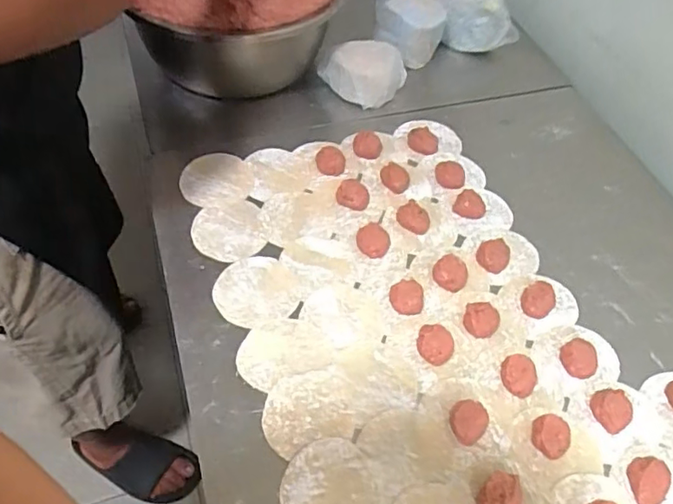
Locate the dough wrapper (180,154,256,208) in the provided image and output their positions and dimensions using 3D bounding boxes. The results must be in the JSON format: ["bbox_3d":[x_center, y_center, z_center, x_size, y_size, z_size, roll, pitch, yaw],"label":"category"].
[{"bbox_3d":[-0.137,-0.082,0.664,0.080,0.005,0.070,-13,63,-16],"label":"dough wrapper"}]

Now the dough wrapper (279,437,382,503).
[{"bbox_3d":[-0.006,0.194,0.473,0.078,0.004,0.077,2,53,-3],"label":"dough wrapper"}]

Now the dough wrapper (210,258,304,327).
[{"bbox_3d":[-0.080,0.039,0.582,0.082,0.006,0.080,2,53,-3],"label":"dough wrapper"}]

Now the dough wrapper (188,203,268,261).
[{"bbox_3d":[-0.114,-0.022,0.625,0.079,0.005,0.075,5,52,-6],"label":"dough wrapper"}]

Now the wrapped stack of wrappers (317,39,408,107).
[{"bbox_3d":[0.035,-0.244,0.775,0.112,0.060,0.084,9,53,2],"label":"wrapped stack of wrappers"}]

